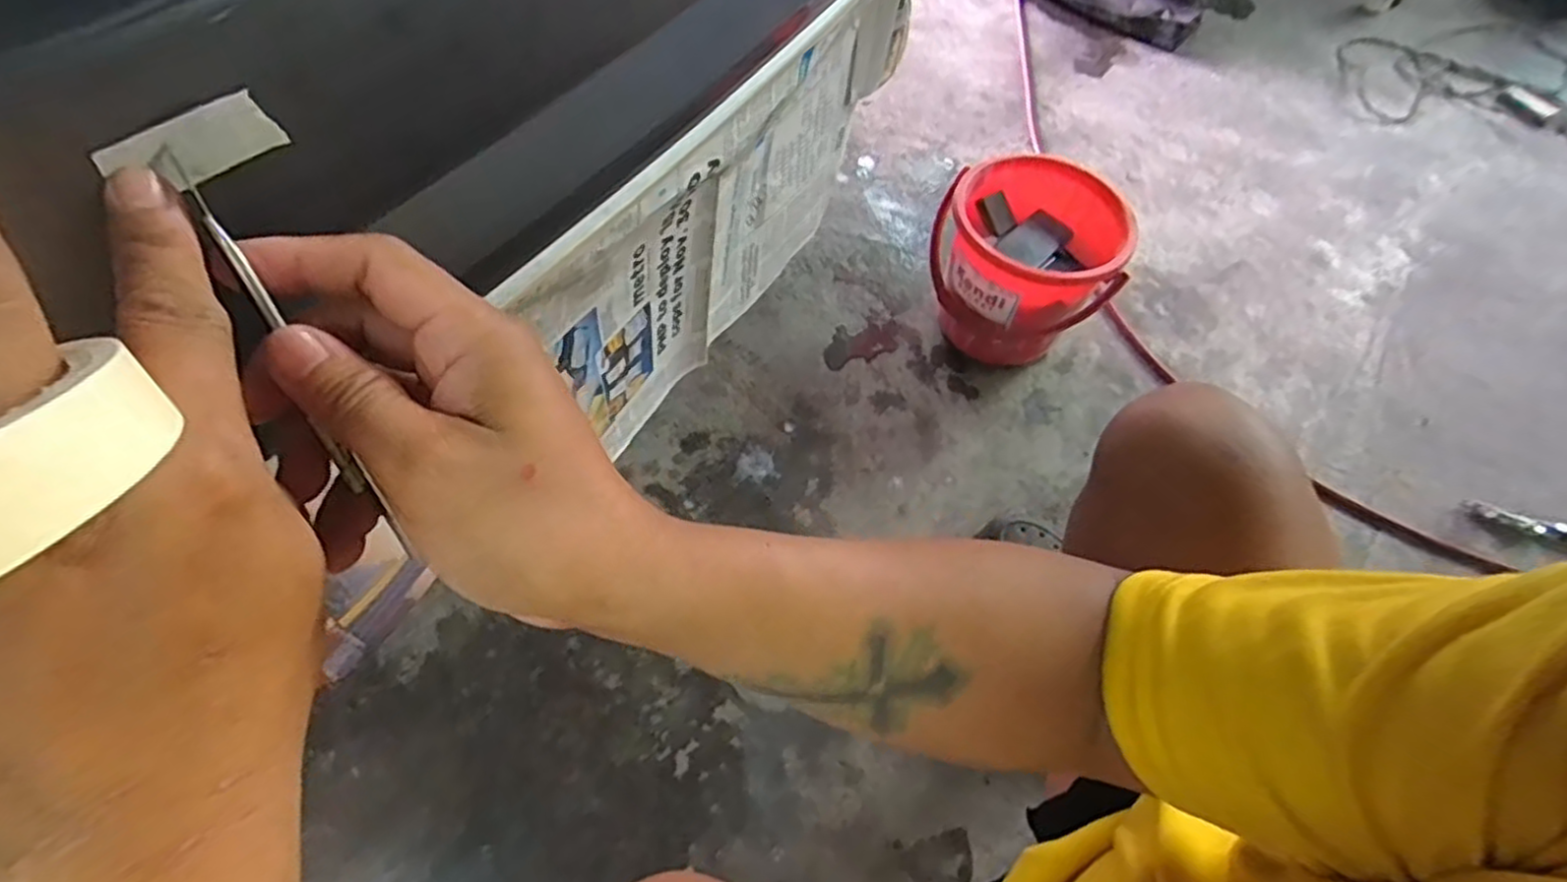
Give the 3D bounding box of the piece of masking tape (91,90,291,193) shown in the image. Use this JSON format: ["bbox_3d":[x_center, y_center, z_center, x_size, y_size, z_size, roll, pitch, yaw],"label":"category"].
[{"bbox_3d":[-0.164,-0.082,0.197,0.004,0.017,0.044,27,57,23],"label":"piece of masking tape"}]

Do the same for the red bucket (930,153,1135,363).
[{"bbox_3d":[0.342,-0.247,1.052,0.261,0.233,0.222,22,59,10],"label":"red bucket"}]

